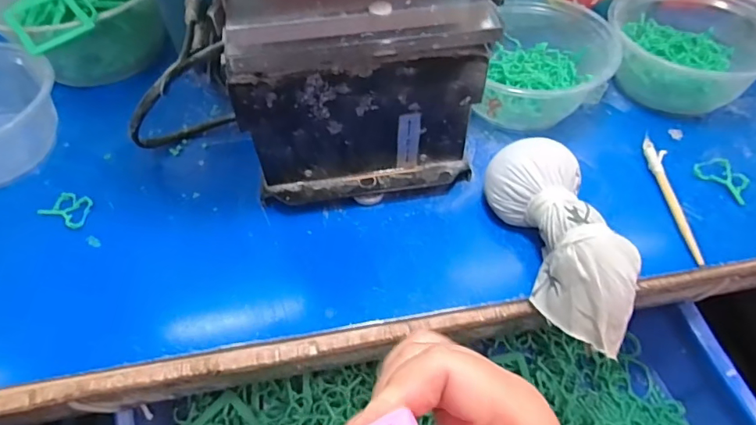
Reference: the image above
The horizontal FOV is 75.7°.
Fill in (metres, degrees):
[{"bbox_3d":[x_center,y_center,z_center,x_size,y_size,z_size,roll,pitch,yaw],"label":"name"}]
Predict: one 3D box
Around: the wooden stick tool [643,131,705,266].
[{"bbox_3d":[0.214,-0.014,0.359,0.016,0.008,0.118,4,53,4],"label":"wooden stick tool"}]

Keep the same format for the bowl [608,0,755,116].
[{"bbox_3d":[0.264,-0.140,0.417,0.131,0.062,0.115,36,61,25],"label":"bowl"}]

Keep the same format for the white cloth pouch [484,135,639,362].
[{"bbox_3d":[0.118,0.015,0.314,0.054,0.044,0.137,-13,53,-8],"label":"white cloth pouch"}]

